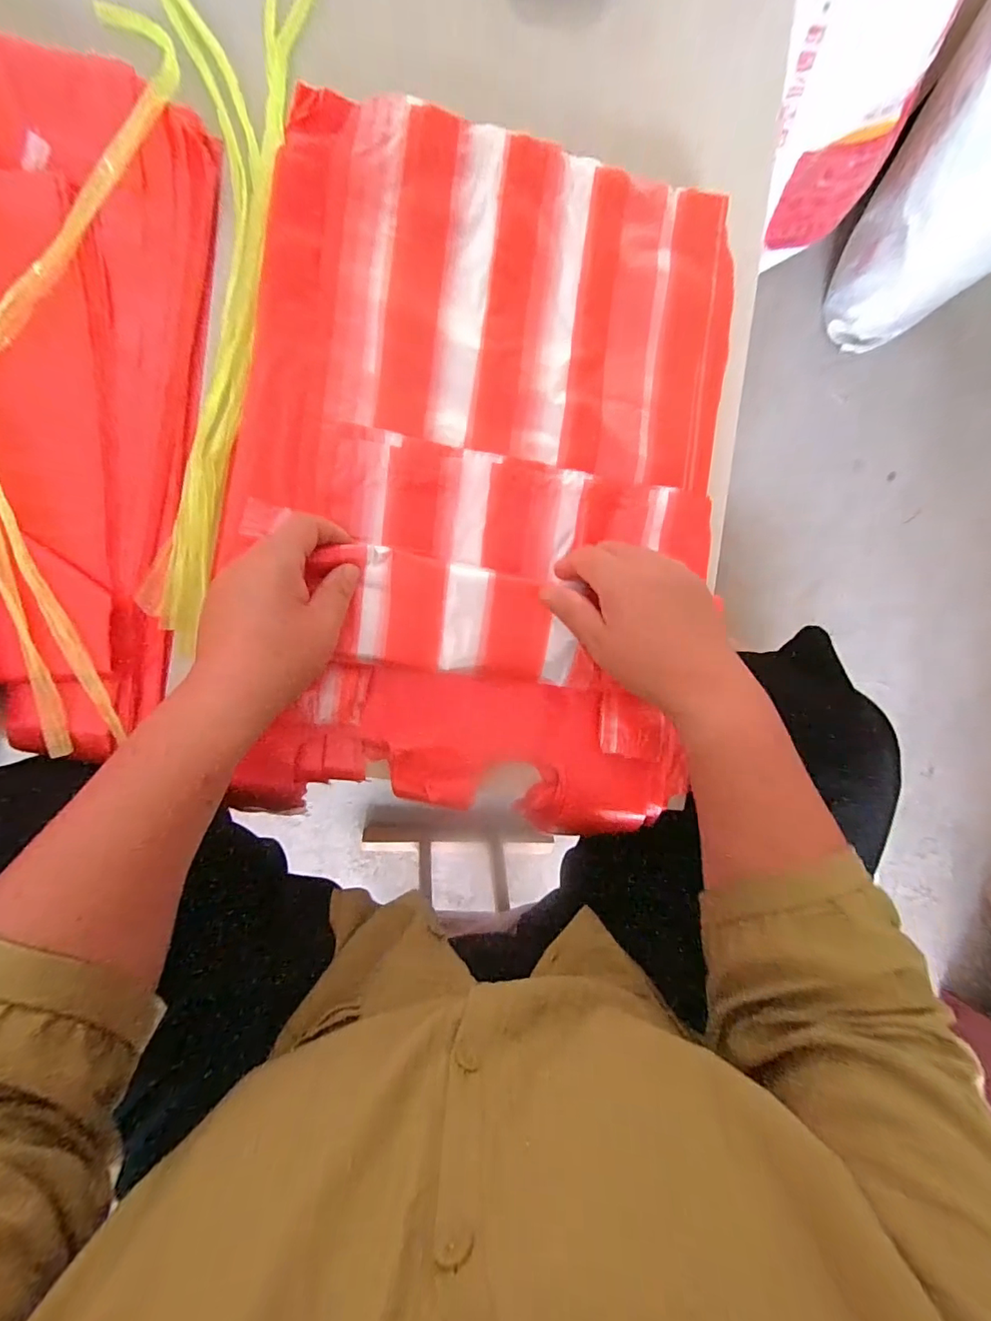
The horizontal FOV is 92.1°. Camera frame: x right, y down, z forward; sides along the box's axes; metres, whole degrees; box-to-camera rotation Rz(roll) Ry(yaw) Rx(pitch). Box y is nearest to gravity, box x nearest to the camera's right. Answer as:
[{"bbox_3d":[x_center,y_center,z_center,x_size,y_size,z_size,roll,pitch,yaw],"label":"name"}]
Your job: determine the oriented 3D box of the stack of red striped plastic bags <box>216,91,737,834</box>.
[{"bbox_3d":[-0.003,-0.129,0.377,0.362,0.066,0.517,8,87,-7],"label":"stack of red striped plastic bags"}]

